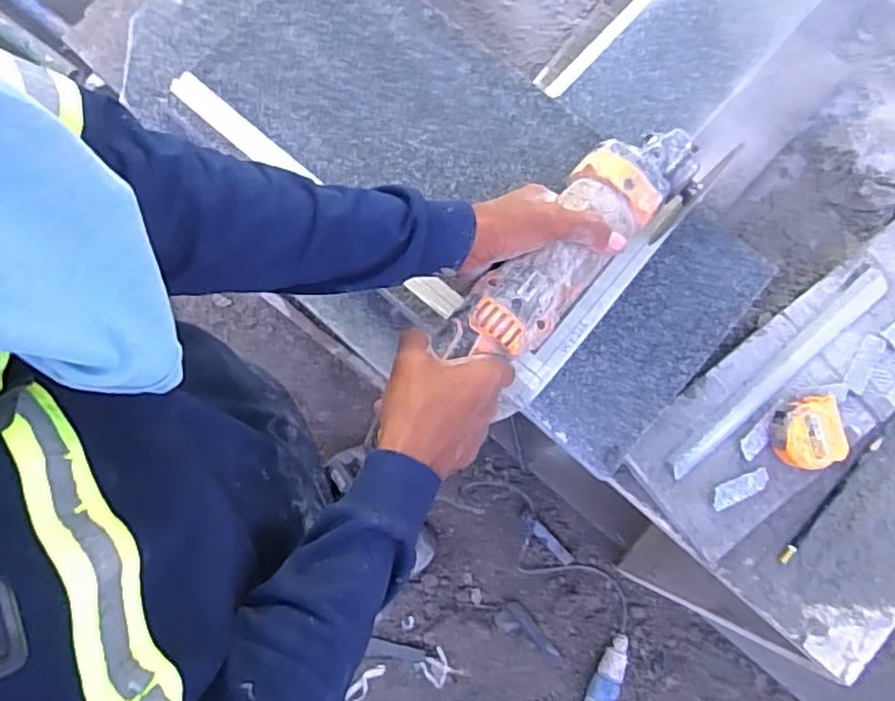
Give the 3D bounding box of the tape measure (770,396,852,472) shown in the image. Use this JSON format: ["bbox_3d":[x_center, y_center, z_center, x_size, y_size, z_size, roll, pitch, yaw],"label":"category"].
[{"bbox_3d":[0.312,0.073,0.570,0.057,0.033,0.058,-14,79,-3],"label":"tape measure"}]

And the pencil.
[{"bbox_3d":[0.343,0.132,0.585,0.012,0.009,0.143,42,79,9],"label":"pencil"}]

